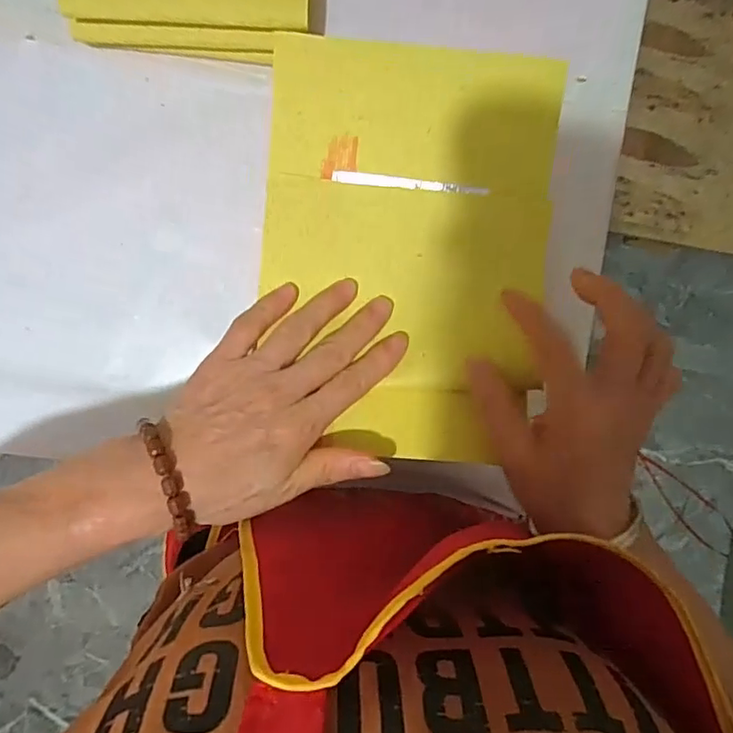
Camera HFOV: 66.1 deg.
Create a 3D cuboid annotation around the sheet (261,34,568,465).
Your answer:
[{"bbox_3d":[0.022,-0.060,0.311,0.156,0.024,0.214,4,93,-3],"label":"sheet"}]

